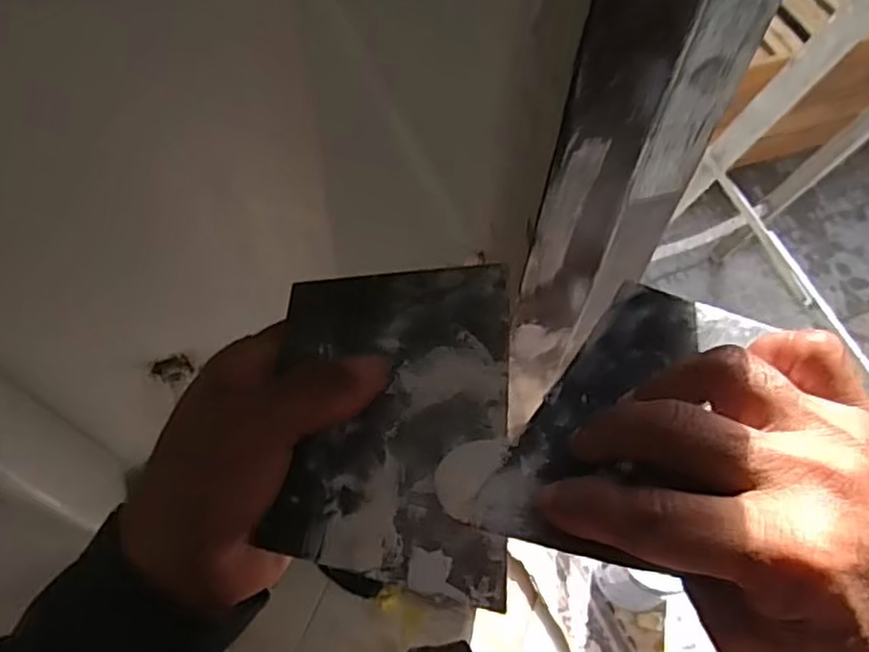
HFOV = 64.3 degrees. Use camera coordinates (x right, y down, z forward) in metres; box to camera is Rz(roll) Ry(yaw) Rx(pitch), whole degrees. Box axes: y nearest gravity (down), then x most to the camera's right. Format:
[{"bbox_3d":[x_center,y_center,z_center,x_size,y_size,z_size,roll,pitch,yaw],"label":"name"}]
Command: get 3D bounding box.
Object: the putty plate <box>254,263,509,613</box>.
[{"bbox_3d":[-0.016,0.036,0.286,0.093,0.008,0.139,3,60,-1],"label":"putty plate"}]

